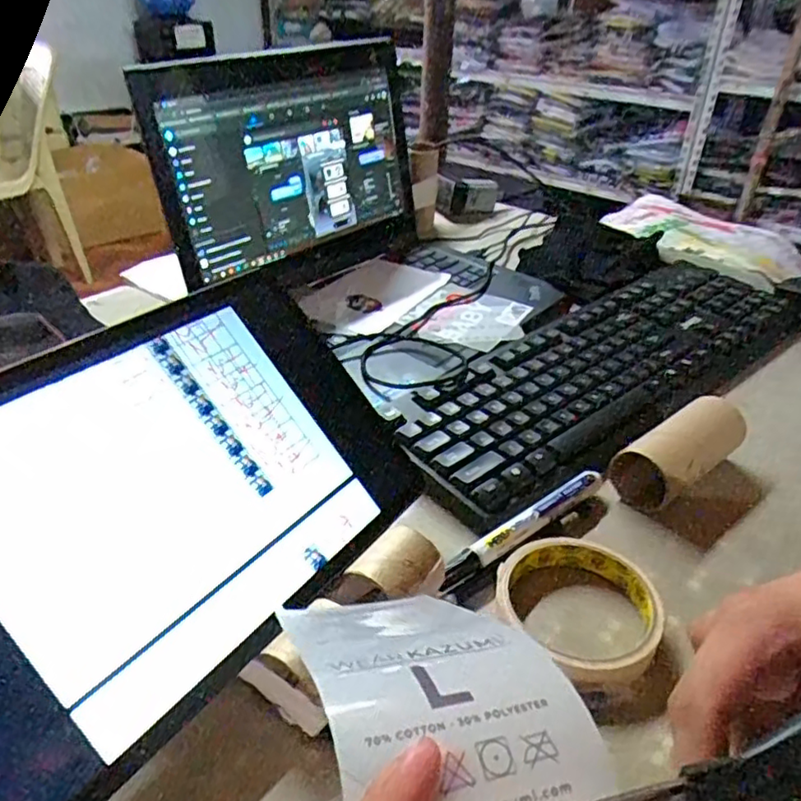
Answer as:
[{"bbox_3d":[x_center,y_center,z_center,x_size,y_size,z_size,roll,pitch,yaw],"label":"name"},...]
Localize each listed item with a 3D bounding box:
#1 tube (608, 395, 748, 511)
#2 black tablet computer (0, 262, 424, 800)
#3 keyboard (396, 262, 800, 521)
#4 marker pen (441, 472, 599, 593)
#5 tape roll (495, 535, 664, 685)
[{"bbox_3d":[0.192,0.035,0.435,0.107,0.043,0.049,-25,42,-34],"label":"tube"},{"bbox_3d":[-0.113,0.049,0.278,0.209,0.011,0.161,-36,92,-43],"label":"black tablet computer"},{"bbox_3d":[0.184,-0.030,0.546,0.440,0.041,0.143,-25,41,-33],"label":"keyboard"},{"bbox_3d":[0.078,0.079,0.393,0.138,0.017,0.015,-23,40,-32],"label":"marker pen"},{"bbox_3d":[0.097,0.110,0.344,0.078,0.022,0.085,1,33,-1],"label":"tape roll"}]

